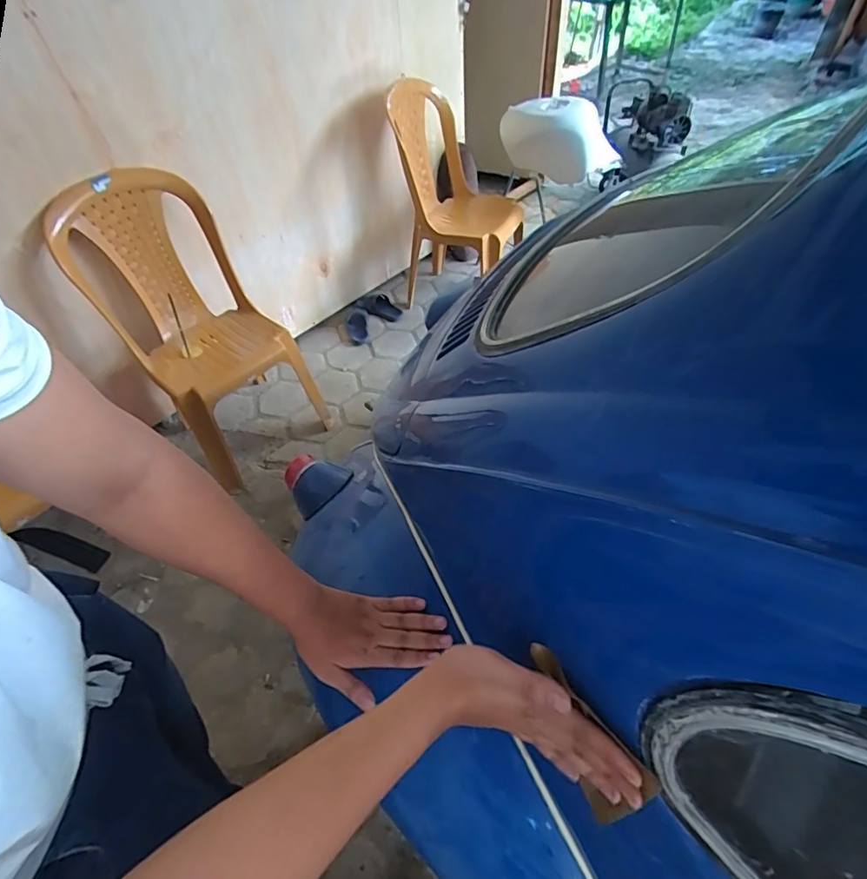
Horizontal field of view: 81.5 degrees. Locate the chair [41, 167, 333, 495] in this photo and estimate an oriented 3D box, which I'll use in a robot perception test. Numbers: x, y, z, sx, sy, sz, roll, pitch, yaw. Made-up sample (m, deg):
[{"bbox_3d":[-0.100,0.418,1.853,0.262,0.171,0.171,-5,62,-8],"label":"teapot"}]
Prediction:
[{"bbox_3d":[-0.724,-0.340,1.640,0.523,0.825,0.482,34,59,28],"label":"chair"}]

